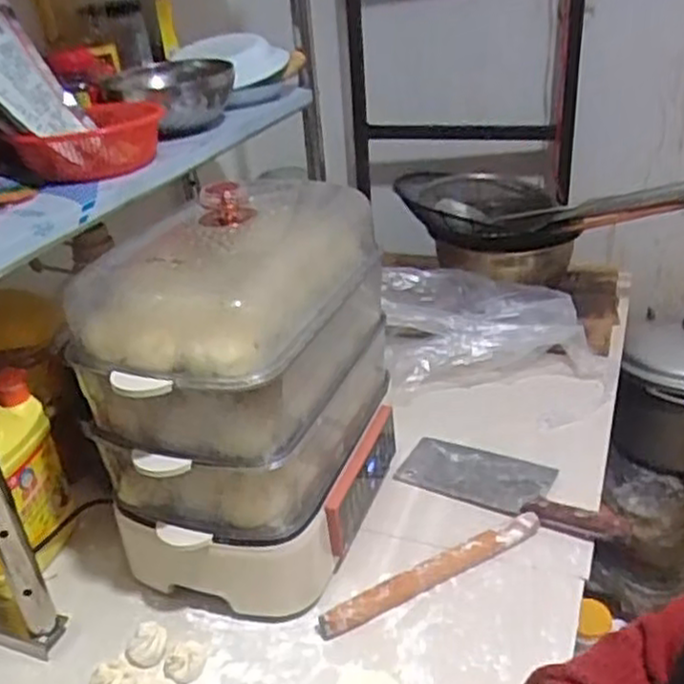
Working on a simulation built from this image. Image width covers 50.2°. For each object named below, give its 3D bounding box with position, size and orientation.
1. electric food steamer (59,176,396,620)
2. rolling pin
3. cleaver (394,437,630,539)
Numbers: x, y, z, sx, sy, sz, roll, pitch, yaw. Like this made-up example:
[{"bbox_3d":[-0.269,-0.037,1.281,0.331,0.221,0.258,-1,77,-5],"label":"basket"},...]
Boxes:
[{"bbox_3d":[-0.097,0.036,0.828,0.262,0.367,0.366,3,30,13],"label":"electric food steamer"},{"bbox_3d":[0.102,0.251,0.793,0.274,0.026,0.028,-18,32,-23],"label":"rolling pin"},{"bbox_3d":[0.212,0.175,0.912,0.282,0.028,0.102,16,35,31],"label":"cleaver"}]

